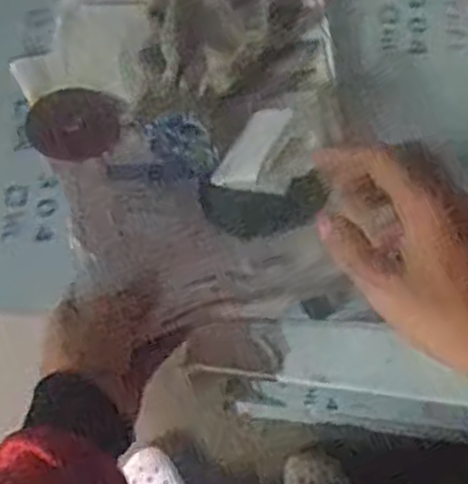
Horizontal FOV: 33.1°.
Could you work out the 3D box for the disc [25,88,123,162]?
[{"bbox_3d":[-0.127,-0.094,0.623,0.070,0.008,0.071,-18,64,-14],"label":"disc"}]

